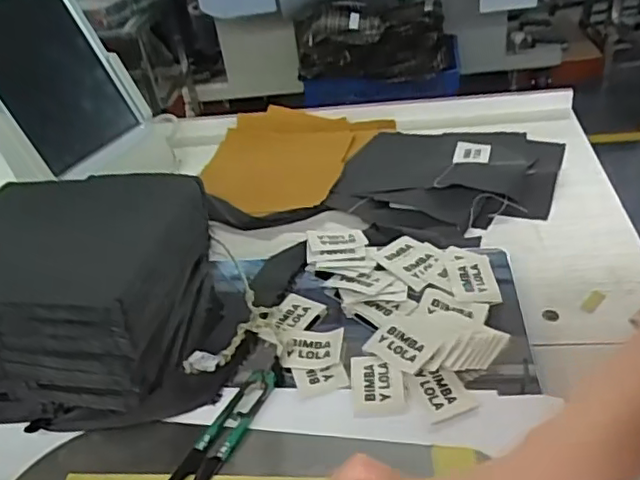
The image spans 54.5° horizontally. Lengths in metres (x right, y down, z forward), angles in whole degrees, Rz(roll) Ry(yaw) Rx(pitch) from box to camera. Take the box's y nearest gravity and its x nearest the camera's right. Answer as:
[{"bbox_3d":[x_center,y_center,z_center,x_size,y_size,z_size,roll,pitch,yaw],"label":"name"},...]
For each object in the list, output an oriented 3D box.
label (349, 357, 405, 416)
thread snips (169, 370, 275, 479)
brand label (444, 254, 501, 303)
[{"bbox_3d":[0.038,0.094,0.406,0.033,0.006,0.049,-5,35,5],"label":"label"},{"bbox_3d":[-0.062,0.119,0.385,0.025,0.013,0.099,11,40,26],"label":"thread snips"},{"bbox_3d":[0.117,0.029,0.475,0.035,0.004,0.052,-6,35,5],"label":"brand label"}]

